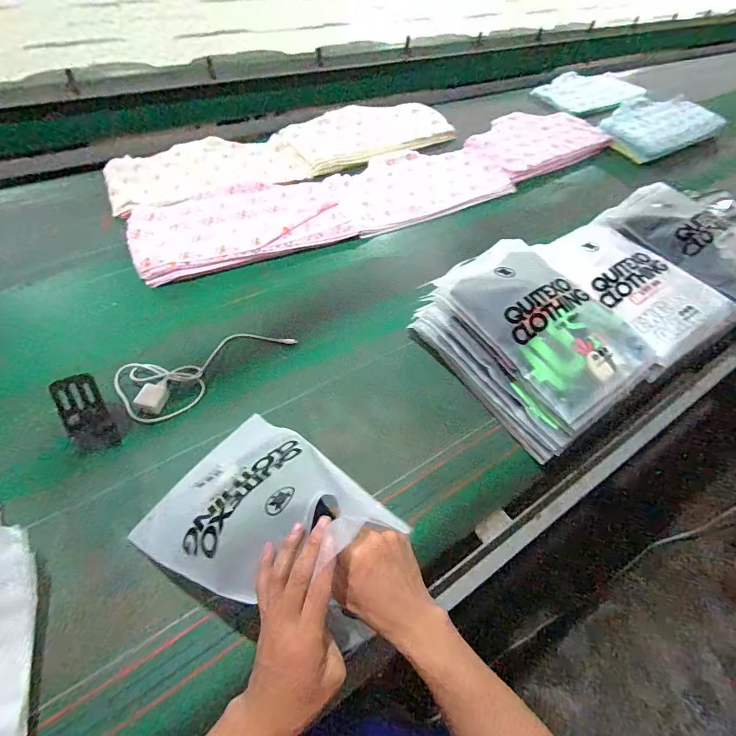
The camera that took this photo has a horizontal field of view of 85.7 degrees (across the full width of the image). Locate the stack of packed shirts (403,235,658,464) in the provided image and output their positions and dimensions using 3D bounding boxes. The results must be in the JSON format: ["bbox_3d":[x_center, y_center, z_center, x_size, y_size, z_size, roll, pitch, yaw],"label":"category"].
[{"bbox_3d":[0.288,-0.058,0.714,0.247,0.146,0.345,-29,64,-24],"label":"stack of packed shirts"}]

